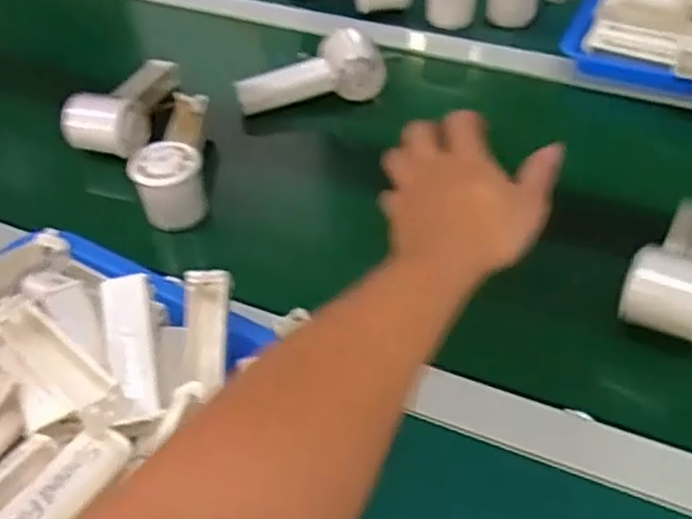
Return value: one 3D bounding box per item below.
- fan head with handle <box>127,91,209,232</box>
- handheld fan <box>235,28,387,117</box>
[{"bbox_3d":[-0.159,-0.099,0.684,0.057,0.071,0.140,-6,46,-3],"label":"fan head with handle"},{"bbox_3d":[-0.037,-0.188,0.765,0.149,0.060,0.046,-20,49,-16],"label":"handheld fan"}]

